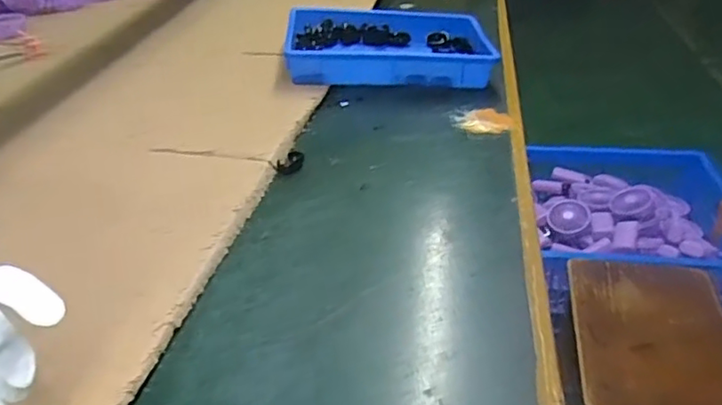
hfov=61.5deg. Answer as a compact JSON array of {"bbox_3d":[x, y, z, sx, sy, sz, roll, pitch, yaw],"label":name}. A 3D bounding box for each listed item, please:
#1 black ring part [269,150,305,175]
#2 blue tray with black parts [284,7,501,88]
[{"bbox_3d":[-0.101,-0.055,0.848,0.024,0.018,0.051,26,43,31],"label":"black ring part"},{"bbox_3d":[0.047,-0.285,1.095,0.351,0.060,0.226,-2,35,-2],"label":"blue tray with black parts"}]

